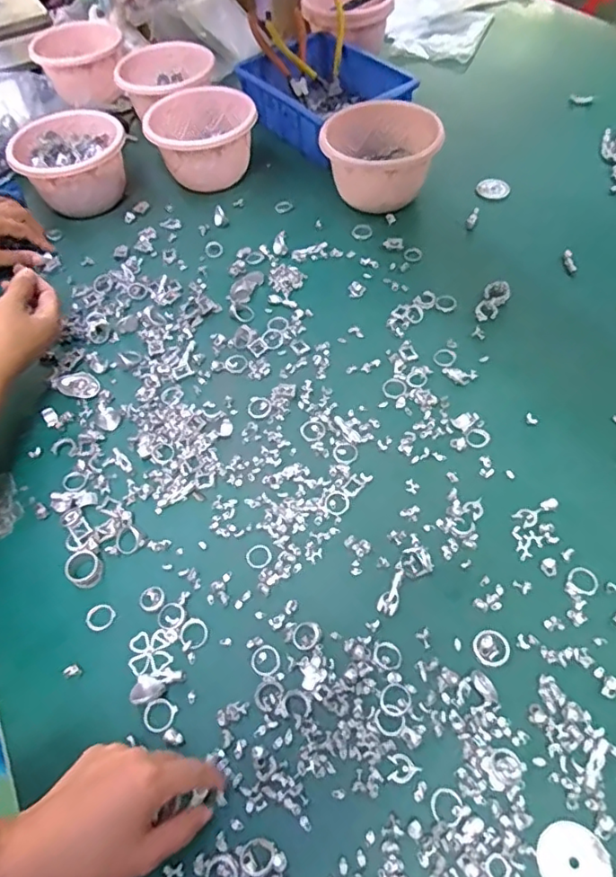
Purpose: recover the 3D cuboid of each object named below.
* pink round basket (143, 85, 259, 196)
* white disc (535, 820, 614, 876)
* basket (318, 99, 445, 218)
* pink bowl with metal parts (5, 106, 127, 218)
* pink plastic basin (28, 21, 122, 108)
[{"bbox_3d":[-0.144,-0.410,0.780,0.141,0.082,0.130,-2,56,4],"label":"pink round basket"},{"bbox_3d":[0.167,0.267,0.354,0.043,0.005,0.042,-2,56,4],"label":"white disc"},{"bbox_3d":[0.096,-0.360,0.729,0.147,0.086,0.117,-19,57,-7],"label":"basket"},{"bbox_3d":[-0.316,-0.369,0.773,0.147,0.088,0.129,-18,57,-7],"label":"pink bowl with metal parts"},{"bbox_3d":[-0.378,-0.628,0.947,0.137,0.081,0.137,-2,56,4],"label":"pink plastic basin"}]

